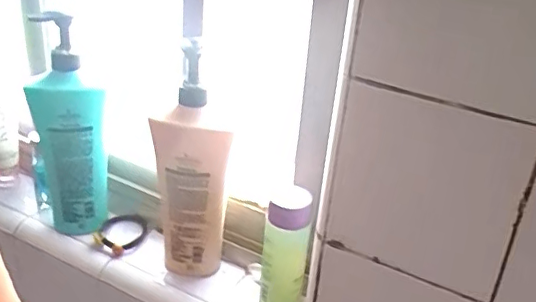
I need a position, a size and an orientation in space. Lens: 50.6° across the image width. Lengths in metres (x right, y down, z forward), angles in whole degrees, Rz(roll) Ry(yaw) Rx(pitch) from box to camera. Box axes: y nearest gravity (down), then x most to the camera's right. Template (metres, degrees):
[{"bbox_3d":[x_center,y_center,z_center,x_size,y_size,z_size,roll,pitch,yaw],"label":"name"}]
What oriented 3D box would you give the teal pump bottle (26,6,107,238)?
[{"bbox_3d":[-0.241,-0.018,0.687,0.084,0.261,0.048,-2,28,-13],"label":"teal pump bottle"}]

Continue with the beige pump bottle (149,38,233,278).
[{"bbox_3d":[-0.081,0.025,0.628,0.087,0.266,0.047,15,29,19],"label":"beige pump bottle"}]

